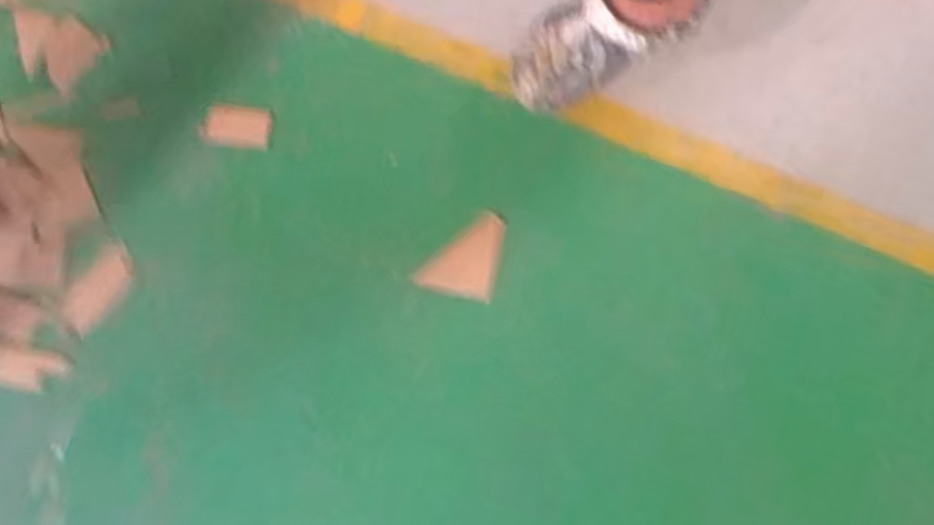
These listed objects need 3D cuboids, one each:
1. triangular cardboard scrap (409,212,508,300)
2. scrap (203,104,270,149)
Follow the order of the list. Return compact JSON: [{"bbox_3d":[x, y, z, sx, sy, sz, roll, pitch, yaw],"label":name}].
[{"bbox_3d":[-0.005,-0.015,0.940,0.092,0.025,0.109,15,81,4],"label":"triangular cardboard scrap"},{"bbox_3d":[-0.292,-0.176,0.981,0.084,0.005,0.049,10,80,4],"label":"scrap"}]

